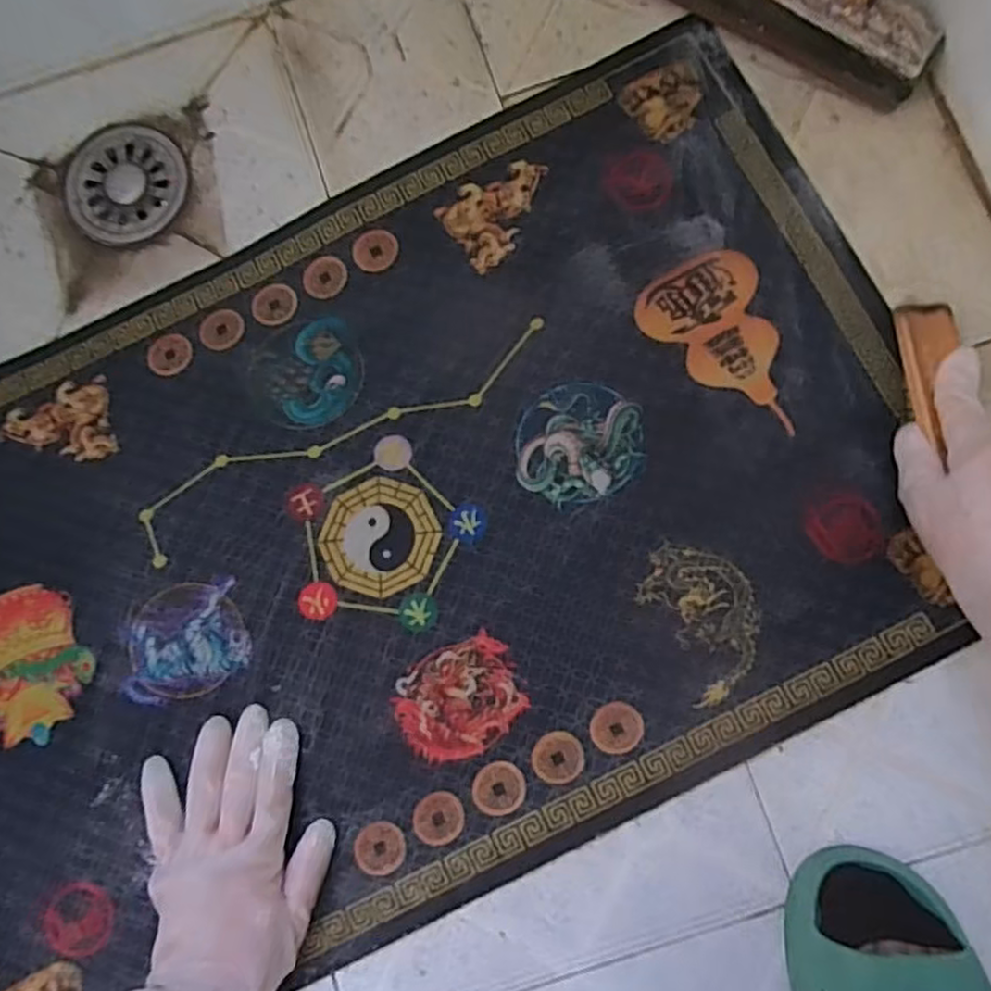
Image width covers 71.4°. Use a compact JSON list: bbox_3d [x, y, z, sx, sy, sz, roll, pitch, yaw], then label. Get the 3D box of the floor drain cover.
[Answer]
[{"bbox_3d":[-0.300,-0.253,0.557,0.100,0.008,0.098,37,86,9],"label":"floor drain cover"}]

